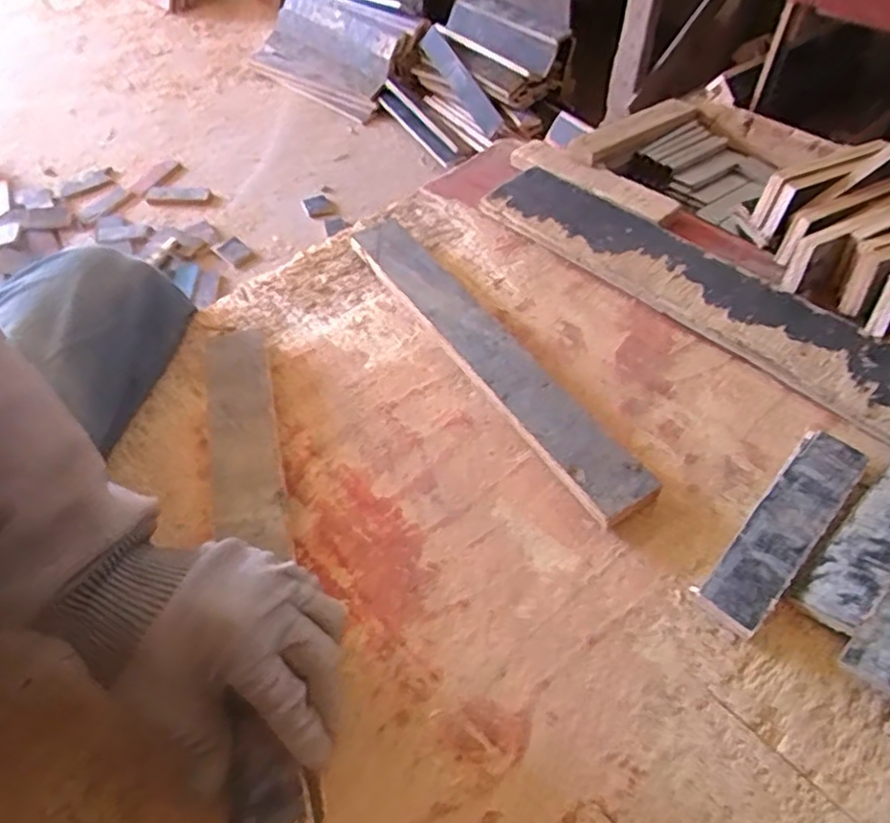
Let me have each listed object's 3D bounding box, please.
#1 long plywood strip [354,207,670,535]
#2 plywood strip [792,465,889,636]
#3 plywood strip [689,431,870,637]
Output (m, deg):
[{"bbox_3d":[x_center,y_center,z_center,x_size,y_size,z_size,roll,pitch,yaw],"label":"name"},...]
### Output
[{"bbox_3d":[0.027,-0.058,0.556,0.050,0.015,0.371,-33,56,-10],"label":"long plywood strip"},{"bbox_3d":[0.280,0.069,0.425,0.162,0.007,0.043,-41,31,-17],"label":"plywood strip"},{"bbox_3d":[0.223,0.075,0.446,0.041,0.017,0.161,35,62,27],"label":"plywood strip"}]

